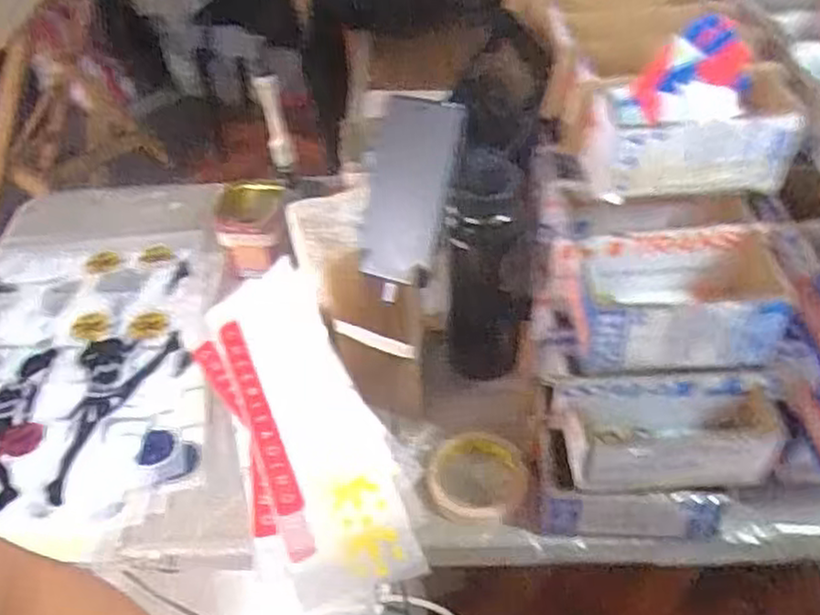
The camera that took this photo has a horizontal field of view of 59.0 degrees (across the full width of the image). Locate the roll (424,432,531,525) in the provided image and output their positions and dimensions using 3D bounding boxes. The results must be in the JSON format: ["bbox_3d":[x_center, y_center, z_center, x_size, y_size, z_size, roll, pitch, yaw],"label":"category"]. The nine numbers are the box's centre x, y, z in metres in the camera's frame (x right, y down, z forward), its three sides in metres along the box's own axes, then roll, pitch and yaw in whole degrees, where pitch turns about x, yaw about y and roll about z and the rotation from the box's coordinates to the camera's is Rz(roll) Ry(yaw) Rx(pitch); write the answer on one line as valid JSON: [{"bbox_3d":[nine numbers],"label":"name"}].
[{"bbox_3d":[0.067,0.163,0.711,0.094,0.028,0.093,-2,45,2],"label":"roll"}]

